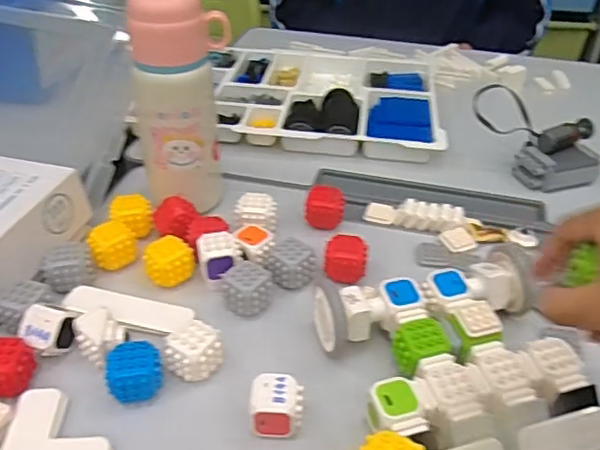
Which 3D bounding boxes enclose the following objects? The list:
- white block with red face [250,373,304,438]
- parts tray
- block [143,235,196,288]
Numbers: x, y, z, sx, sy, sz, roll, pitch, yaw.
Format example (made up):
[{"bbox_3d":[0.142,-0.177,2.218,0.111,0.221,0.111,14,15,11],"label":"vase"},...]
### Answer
[{"bbox_3d":[-0.015,0.123,0.403,0.033,0.034,0.031,1,37,0],"label":"white block with red face"},{"bbox_3d":[0.026,-0.165,0.784,0.289,0.033,0.261,3,37,3],"label":"parts tray"},{"bbox_3d":[-0.112,0.031,0.515,0.041,0.031,0.029,-14,39,-19],"label":"block"}]

